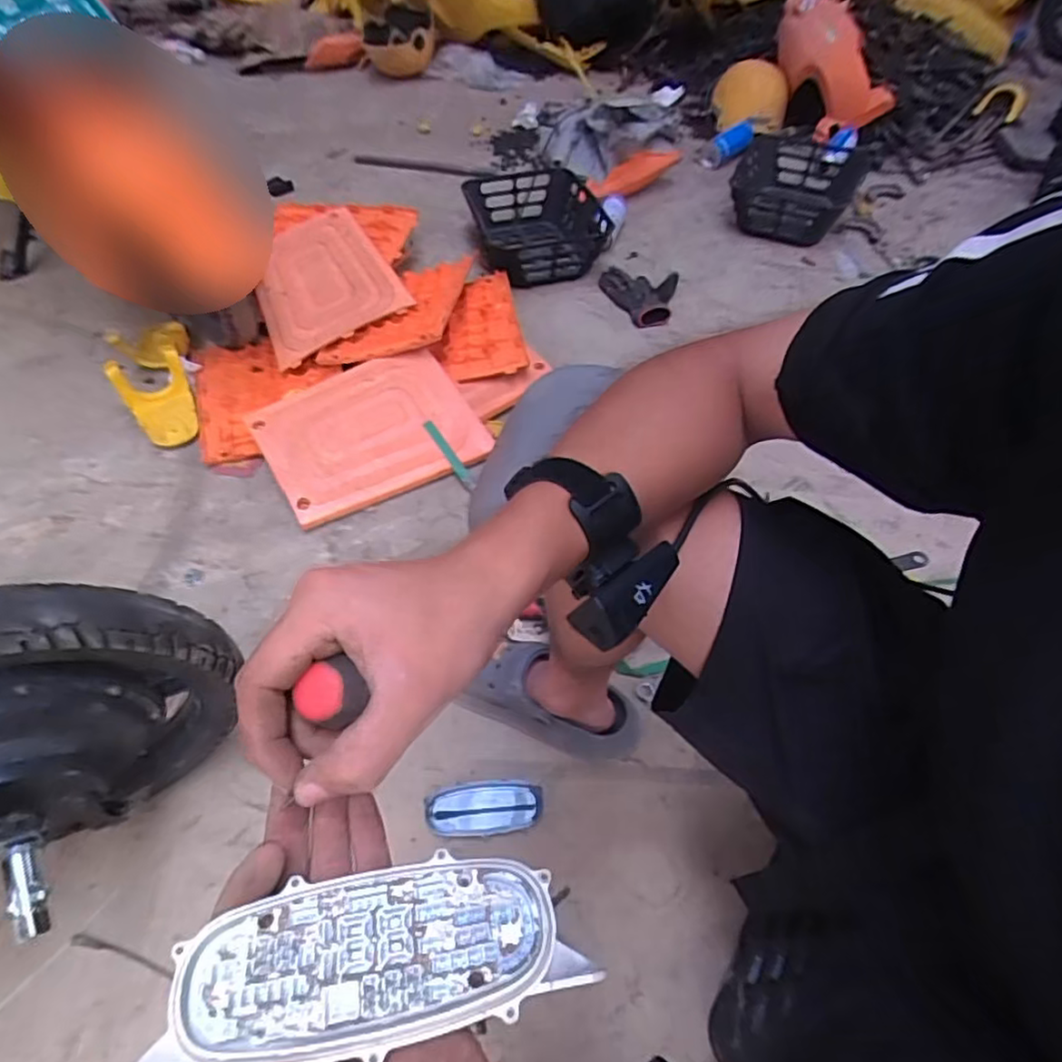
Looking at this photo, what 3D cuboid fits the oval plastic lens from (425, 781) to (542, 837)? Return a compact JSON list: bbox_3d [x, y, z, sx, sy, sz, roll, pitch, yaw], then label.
[{"bbox_3d":[-0.052,0.312,0.725,0.128,0.011,0.056,-5,53,-6],"label":"oval plastic lens"}]

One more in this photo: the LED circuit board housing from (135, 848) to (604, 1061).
[{"bbox_3d":[-0.053,0.147,0.224,0.137,0.016,0.050,-5,53,-9],"label":"LED circuit board housing"}]

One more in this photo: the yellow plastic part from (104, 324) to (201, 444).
[{"bbox_3d":[-0.660,-0.261,1.129,0.127,0.071,0.275,-17,71,-15],"label":"yellow plastic part"}]

